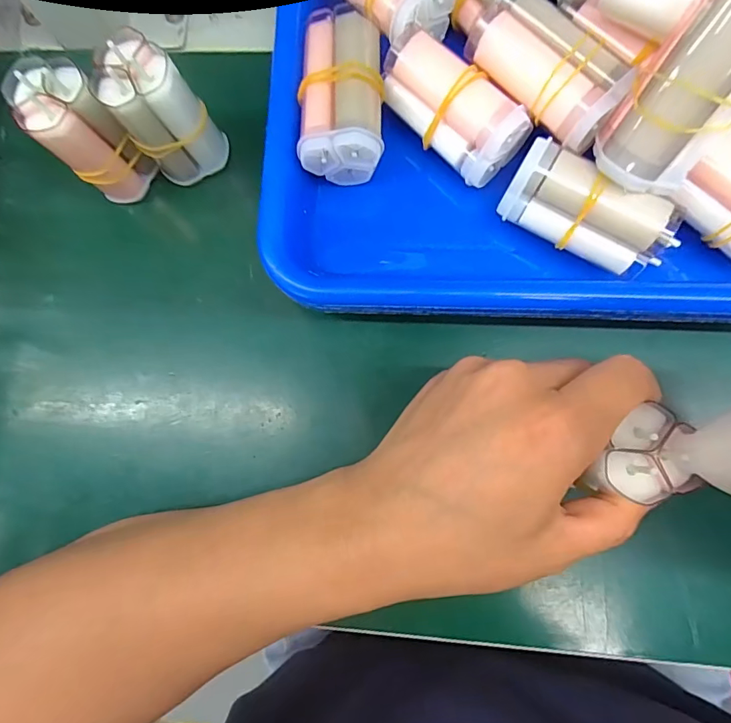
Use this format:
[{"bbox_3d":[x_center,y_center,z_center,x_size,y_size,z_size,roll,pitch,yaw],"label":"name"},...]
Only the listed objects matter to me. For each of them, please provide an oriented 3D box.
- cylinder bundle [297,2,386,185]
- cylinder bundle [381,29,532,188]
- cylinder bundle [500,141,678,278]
[{"bbox_3d":[-0.010,-0.115,0.203,0.035,0.029,0.059,2,83,5],"label":"cylinder bundle"},{"bbox_3d":[0.037,-0.109,0.199,0.064,0.033,0.017,43,51,9],"label":"cylinder bundle"},{"bbox_3d":[0.092,-0.062,0.192,0.065,0.018,0.033,29,128,5],"label":"cylinder bundle"}]

